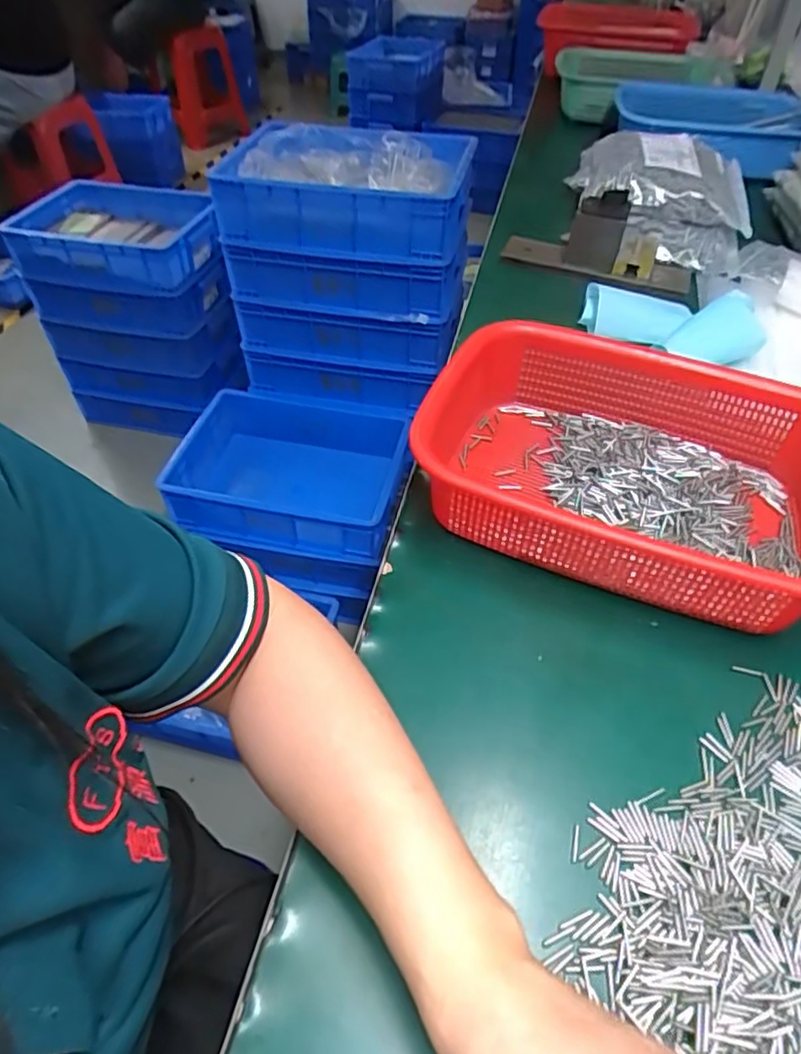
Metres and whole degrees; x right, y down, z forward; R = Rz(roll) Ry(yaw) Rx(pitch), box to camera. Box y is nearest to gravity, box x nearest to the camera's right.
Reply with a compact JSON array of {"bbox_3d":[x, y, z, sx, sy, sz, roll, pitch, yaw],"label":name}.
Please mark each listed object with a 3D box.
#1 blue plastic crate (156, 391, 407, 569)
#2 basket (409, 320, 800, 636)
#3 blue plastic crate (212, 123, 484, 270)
[{"bbox_3d":[-0.213,-0.110,1.236,0.415,0.133,0.313,9,48,9],"label":"blue plastic crate"},{"bbox_3d":[0.161,-0.046,0.450,0.278,0.078,0.213,14,50,13],"label":"basket"},{"bbox_3d":[-0.091,-0.605,1.126,0.413,0.116,0.283,6,47,6],"label":"blue plastic crate"}]

